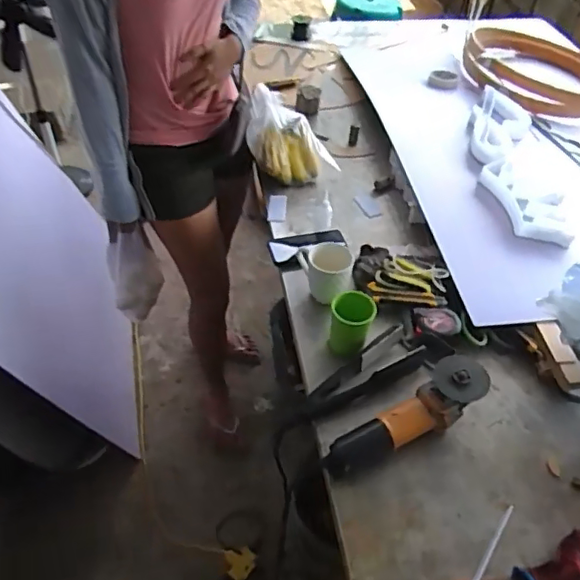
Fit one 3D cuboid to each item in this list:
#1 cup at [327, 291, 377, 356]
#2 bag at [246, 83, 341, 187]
[{"bbox_3d":[0.107,0.060,1.003,0.077,0.084,0.092,15,47,10],"label":"cup"},{"bbox_3d":[0.004,-0.370,1.351,0.204,0.170,0.162,-4,47,-8],"label":"bag"}]

